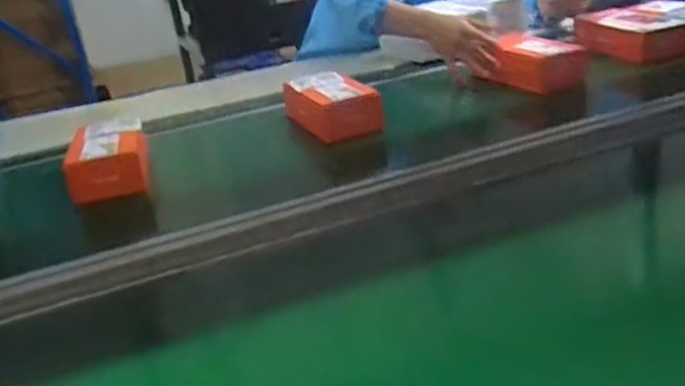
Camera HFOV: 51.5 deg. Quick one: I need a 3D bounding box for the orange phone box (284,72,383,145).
[{"bbox_3d":[-0.018,-0.134,1.124,0.103,0.070,0.175,-17,25,-20],"label":"orange phone box"}]

